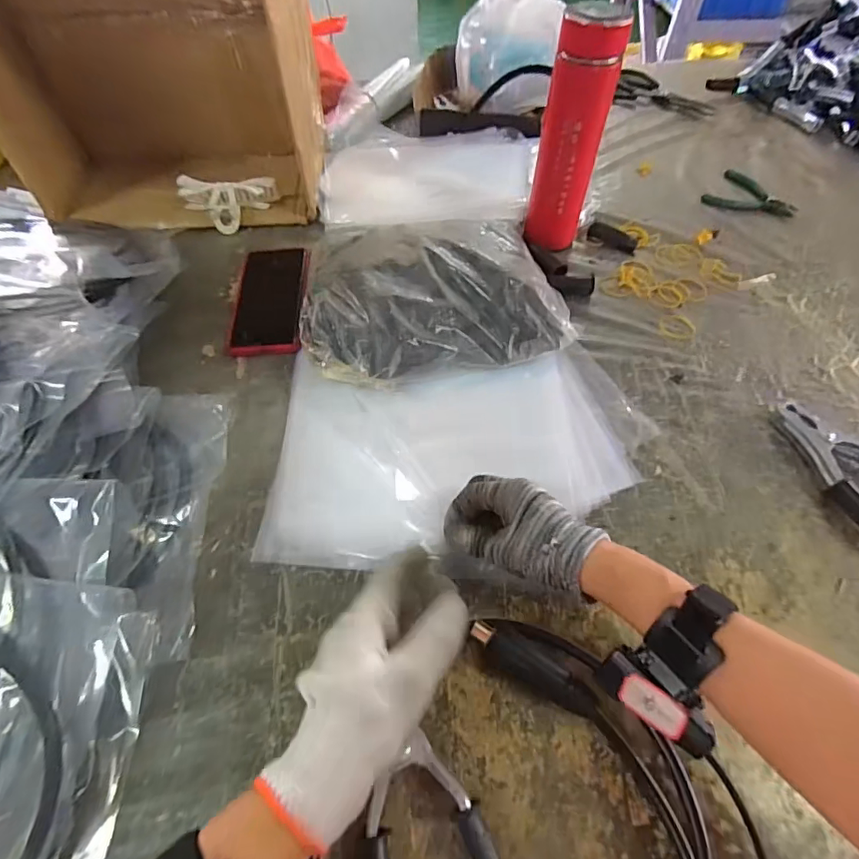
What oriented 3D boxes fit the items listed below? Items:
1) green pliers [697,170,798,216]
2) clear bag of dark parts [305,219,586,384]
[{"bbox_3d":[0.449,-0.322,0.681,0.109,0.020,0.073,37,63,22],"label":"green pliers"},{"bbox_3d":[-0.006,-0.150,0.513,0.256,0.062,0.215,-12,57,-8],"label":"clear bag of dark parts"}]

